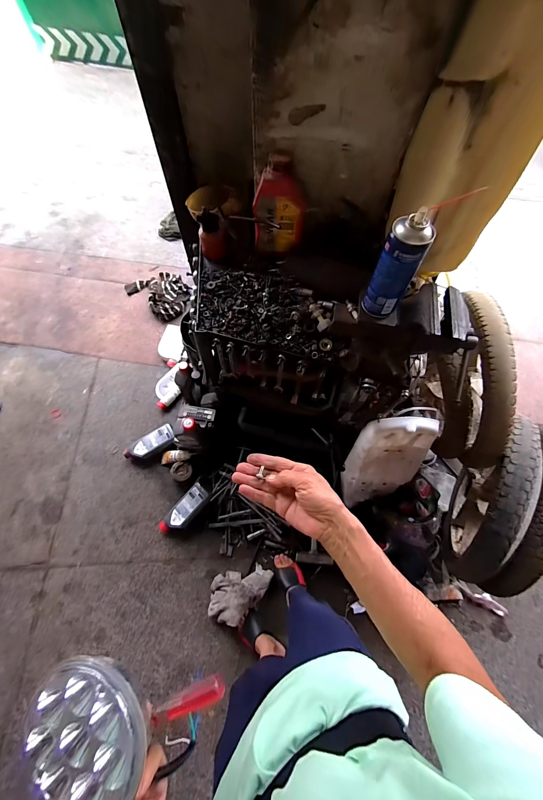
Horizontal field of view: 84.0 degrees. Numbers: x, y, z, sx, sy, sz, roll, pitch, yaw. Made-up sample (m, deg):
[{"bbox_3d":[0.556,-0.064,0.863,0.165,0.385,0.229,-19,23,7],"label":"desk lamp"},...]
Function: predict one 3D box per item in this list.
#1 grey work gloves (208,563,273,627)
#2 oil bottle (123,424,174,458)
[{"bbox_3d":[-0.125,0.704,1.107,0.189,0.109,0.225,29,69,10],"label":"grey work gloves"},{"bbox_3d":[-0.547,0.200,1.357,0.231,0.077,0.102,-29,71,-13],"label":"oil bottle"}]

